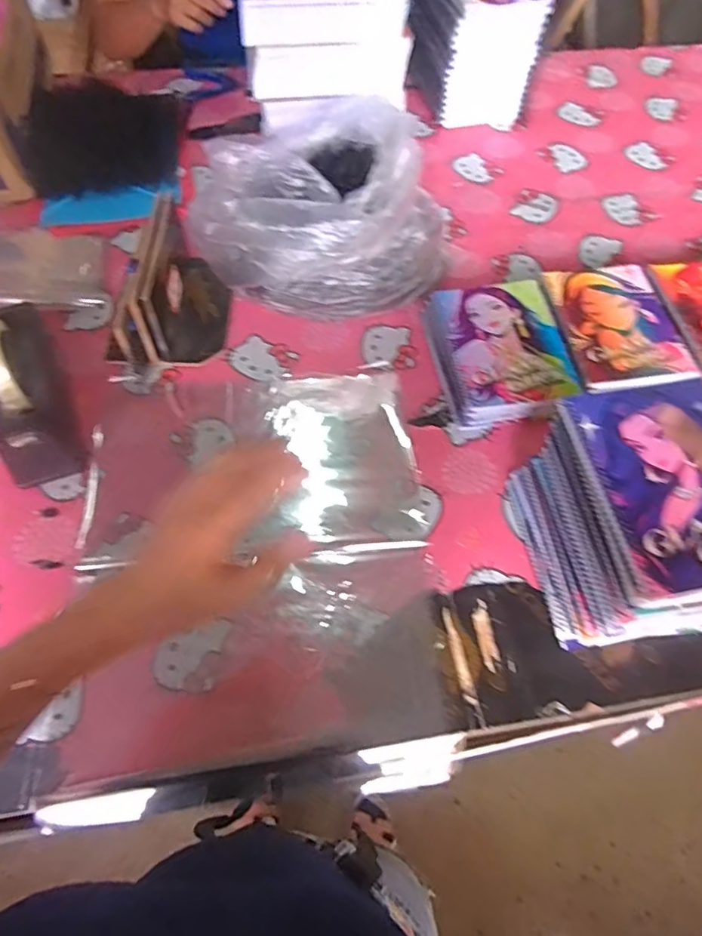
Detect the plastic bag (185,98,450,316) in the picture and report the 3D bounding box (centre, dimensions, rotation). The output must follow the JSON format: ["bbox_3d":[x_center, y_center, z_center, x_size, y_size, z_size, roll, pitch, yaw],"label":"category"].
[{"bbox_3d":[-0.031,-0.319,0.738,0.279,0.217,0.269,24,62,12],"label":"plastic bag"}]

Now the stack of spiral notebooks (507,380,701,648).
[{"bbox_3d":[0.282,0.050,0.565,0.155,0.167,0.198,-8,60,-6],"label":"stack of spiral notebooks"}]

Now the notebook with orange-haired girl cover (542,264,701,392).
[{"bbox_3d":[0.355,-0.193,0.755,0.148,0.013,0.210,-6,60,-5],"label":"notebook with orange-haired girl cover"}]

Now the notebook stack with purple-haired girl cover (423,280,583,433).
[{"bbox_3d":[0.194,-0.151,0.747,0.164,0.048,0.206,-8,61,-6],"label":"notebook stack with purple-haired girl cover"}]

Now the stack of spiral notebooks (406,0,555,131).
[{"bbox_3d":[0.215,-0.744,0.990,0.171,0.186,0.210,-13,61,-9],"label":"stack of spiral notebooks"}]

